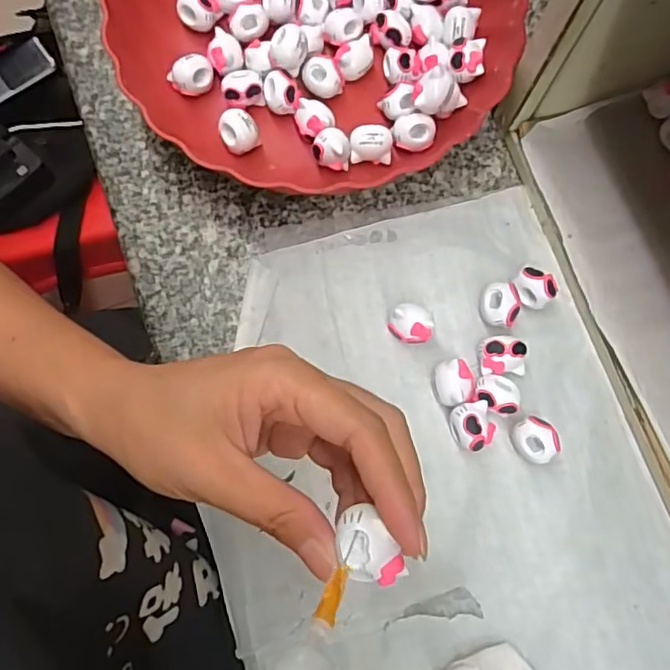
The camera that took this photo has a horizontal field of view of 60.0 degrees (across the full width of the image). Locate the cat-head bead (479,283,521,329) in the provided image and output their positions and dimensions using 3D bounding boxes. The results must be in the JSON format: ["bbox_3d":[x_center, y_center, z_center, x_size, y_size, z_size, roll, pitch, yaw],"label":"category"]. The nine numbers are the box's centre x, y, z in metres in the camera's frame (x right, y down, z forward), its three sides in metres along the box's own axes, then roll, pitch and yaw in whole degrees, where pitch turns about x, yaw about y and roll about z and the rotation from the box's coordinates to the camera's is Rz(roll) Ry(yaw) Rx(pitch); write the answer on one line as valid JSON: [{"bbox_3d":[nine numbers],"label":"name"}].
[{"bbox_3d":[0.094,-0.017,0.335,0.021,0.019,0.025,12,78,3],"label":"cat-head bead"}]

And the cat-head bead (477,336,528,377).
[{"bbox_3d":[0.094,0.012,0.327,0.026,0.017,0.020,-4,78,0],"label":"cat-head bead"}]

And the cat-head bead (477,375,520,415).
[{"bbox_3d":[0.090,0.033,0.322,0.023,0.014,0.020,25,79,6],"label":"cat-head bead"}]

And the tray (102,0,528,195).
[{"bbox_3d":[-0.011,-0.198,0.363,0.241,0.047,0.221,15,78,4],"label":"tray"}]

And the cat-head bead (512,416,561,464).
[{"bbox_3d":[0.110,0.058,0.319,0.021,0.018,0.024,-42,81,-8],"label":"cat-head bead"}]

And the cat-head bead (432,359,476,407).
[{"bbox_3d":[0.065,0.028,0.325,0.021,0.018,0.024,-11,78,-2],"label":"cat-head bead"}]

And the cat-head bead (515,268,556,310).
[{"bbox_3d":[0.115,-0.026,0.337,0.019,0.020,0.022,-37,80,-7],"label":"cat-head bead"}]

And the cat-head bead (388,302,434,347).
[{"bbox_3d":[0.043,-0.006,0.333,0.024,0.020,0.020,13,78,4],"label":"cat-head bead"}]

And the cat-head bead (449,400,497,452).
[{"bbox_3d":[0.076,0.050,0.318,0.022,0.022,0.025,-23,79,-4],"label":"cat-head bead"}]

